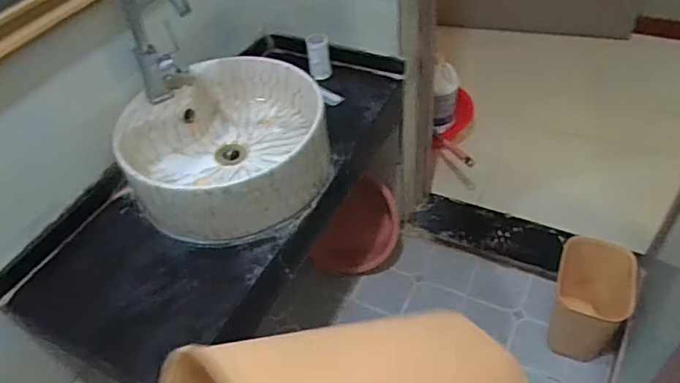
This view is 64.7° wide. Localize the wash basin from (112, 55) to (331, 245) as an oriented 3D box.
[{"bbox_3d":[-0.217,-0.098,1.052,0.376,0.138,0.376,-4,47,4],"label":"wash basin"}]

